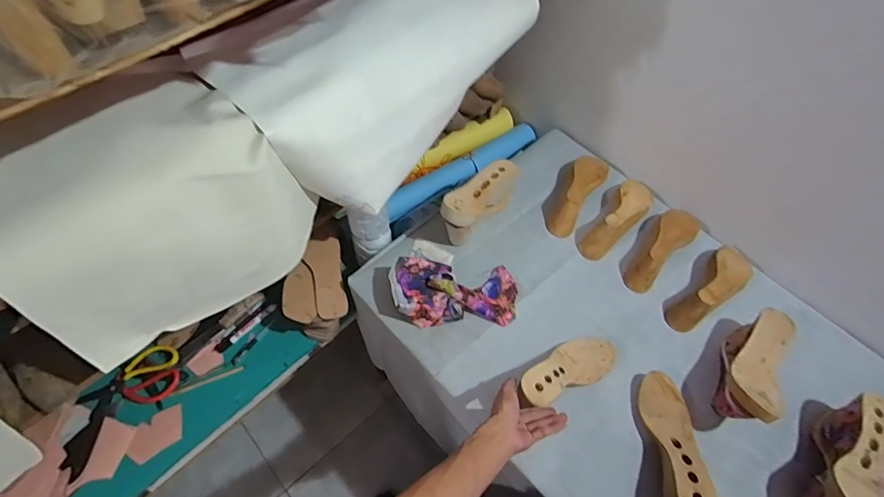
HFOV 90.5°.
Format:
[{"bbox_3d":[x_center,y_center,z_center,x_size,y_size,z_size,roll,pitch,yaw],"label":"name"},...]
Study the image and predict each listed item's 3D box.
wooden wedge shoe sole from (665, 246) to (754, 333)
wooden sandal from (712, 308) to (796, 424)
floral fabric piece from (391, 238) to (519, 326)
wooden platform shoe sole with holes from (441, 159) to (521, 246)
[{"bbox_3d":[0.556,0.075,0.903,0.235,0.078,0.082,-34,66,-21],"label":"wooden wedge shoe sole"},{"bbox_3d":[0.555,0.210,0.784,0.072,0.130,0.237,32,62,16],"label":"wooden sandal"},{"bbox_3d":[0.029,0.077,0.869,0.244,0.088,0.184,16,59,7],"label":"floral fabric piece"},{"bbox_3d":[0.081,-0.107,0.931,0.080,0.111,0.230,38,64,19],"label":"wooden platform shoe sole with holes"}]

